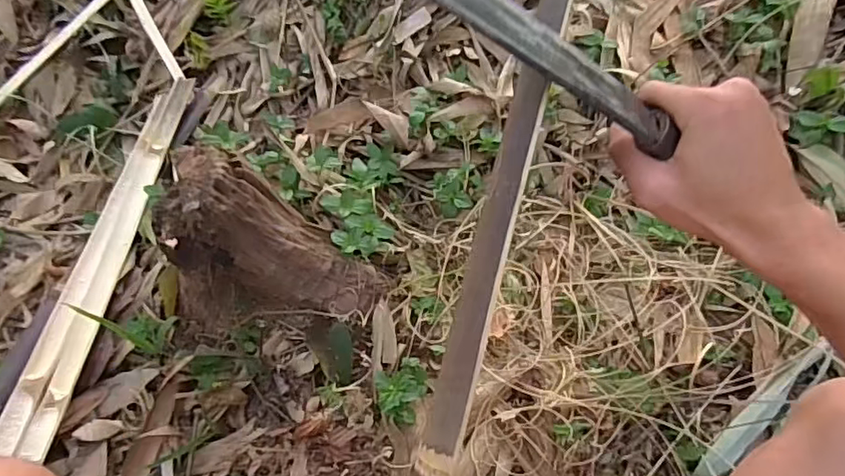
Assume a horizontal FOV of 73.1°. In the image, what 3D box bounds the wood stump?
[{"bbox_3d":[-0.191,0.013,0.690,0.266,0.209,0.143,5,67,4],"label":"wood stump"}]

